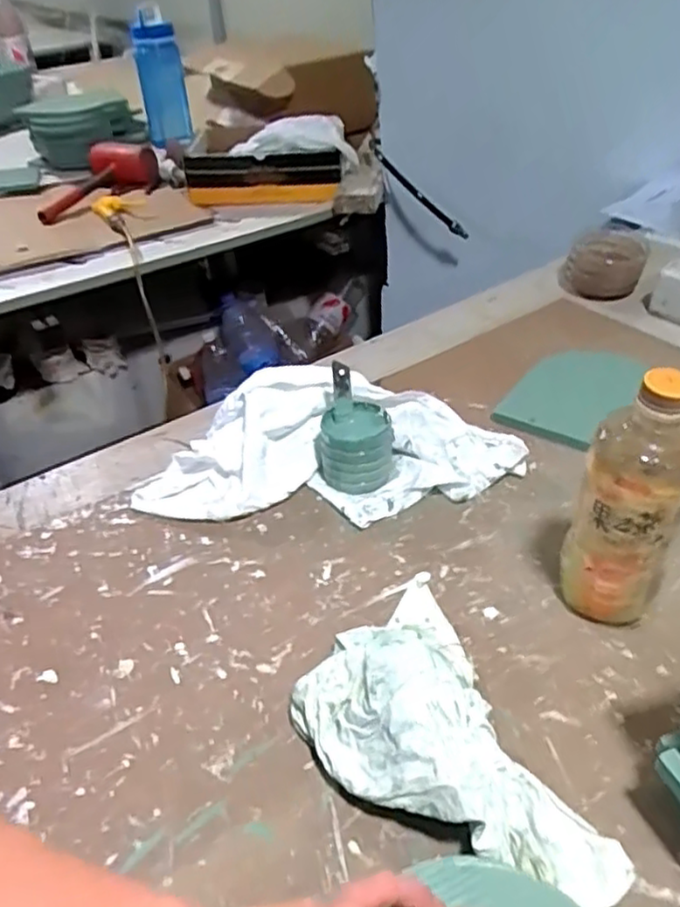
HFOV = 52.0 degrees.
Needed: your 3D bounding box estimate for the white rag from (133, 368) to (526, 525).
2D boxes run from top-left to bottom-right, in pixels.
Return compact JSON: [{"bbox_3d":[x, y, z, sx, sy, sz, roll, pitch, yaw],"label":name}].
[{"bbox_3d":[-0.013,-0.011,0.671,0.365,0.067,0.167,-6,38,-4],"label":"white rag"}]

